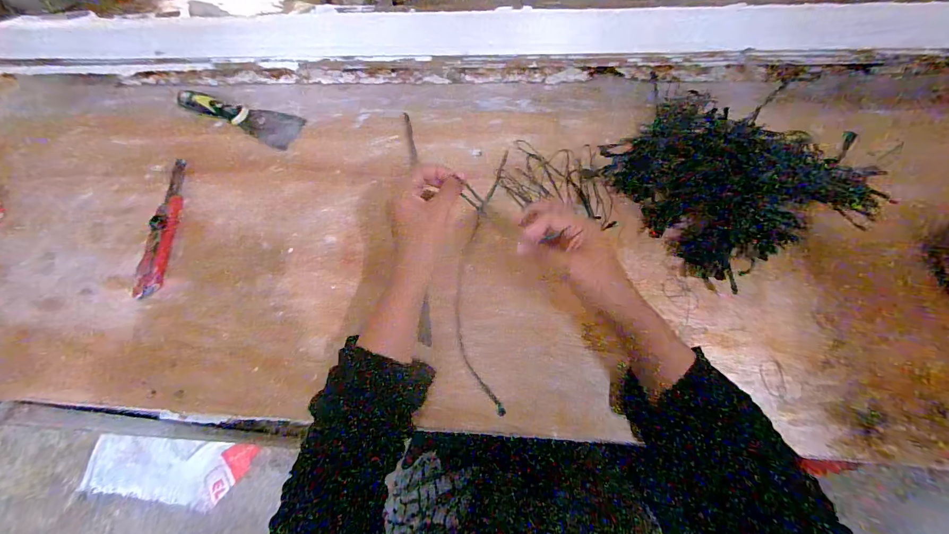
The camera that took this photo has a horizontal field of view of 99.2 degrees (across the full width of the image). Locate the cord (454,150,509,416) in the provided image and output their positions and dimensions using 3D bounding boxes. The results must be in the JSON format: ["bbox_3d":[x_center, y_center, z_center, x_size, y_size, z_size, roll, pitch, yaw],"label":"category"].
[{"bbox_3d":[0.008,-0.001,0.460,0.055,0.007,0.314,2,66,2],"label":"cord"}]

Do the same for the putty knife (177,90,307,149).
[{"bbox_3d":[-0.329,-0.218,0.570,0.185,0.024,0.054,22,68,14],"label":"putty knife"}]

